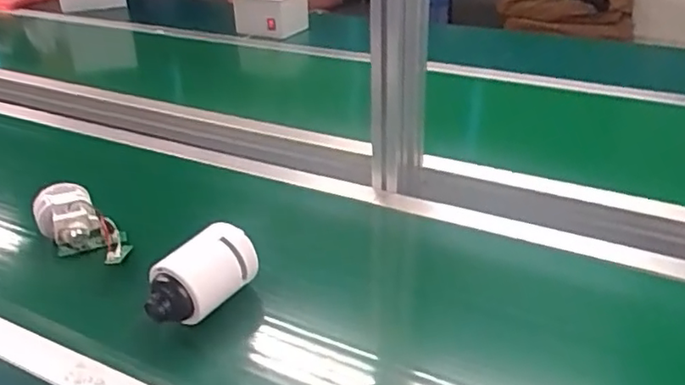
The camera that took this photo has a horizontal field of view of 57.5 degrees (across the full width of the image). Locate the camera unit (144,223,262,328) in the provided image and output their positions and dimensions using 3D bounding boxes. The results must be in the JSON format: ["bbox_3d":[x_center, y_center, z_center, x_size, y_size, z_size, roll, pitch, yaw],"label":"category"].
[{"bbox_3d":[-0.152,0.094,0.686,0.064,0.090,0.120,13,33,25],"label":"camera unit"}]

